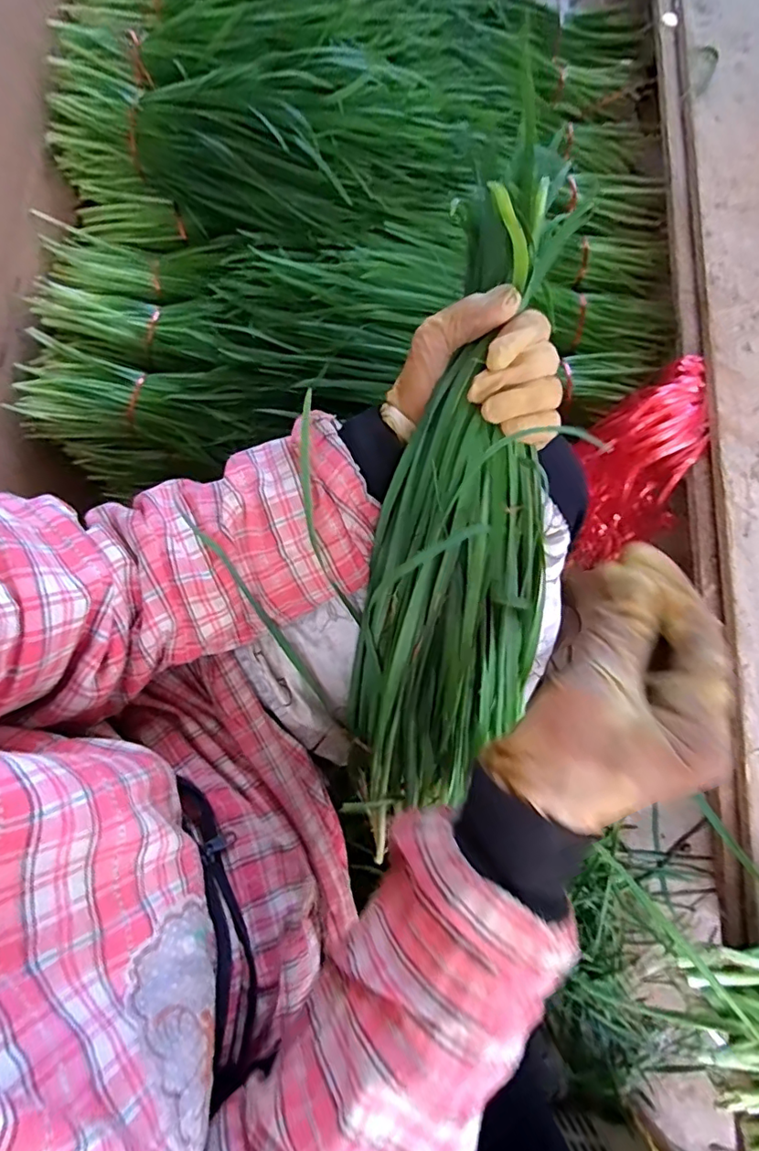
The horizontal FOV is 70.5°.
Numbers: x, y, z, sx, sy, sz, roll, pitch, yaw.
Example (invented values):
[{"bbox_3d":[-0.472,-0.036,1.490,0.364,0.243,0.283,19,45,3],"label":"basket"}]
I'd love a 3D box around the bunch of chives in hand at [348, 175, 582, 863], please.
[{"bbox_3d":[0.050,-0.016,0.312,0.106,0.061,0.354,8,103,0],"label":"bunch of chives in hand"}]

